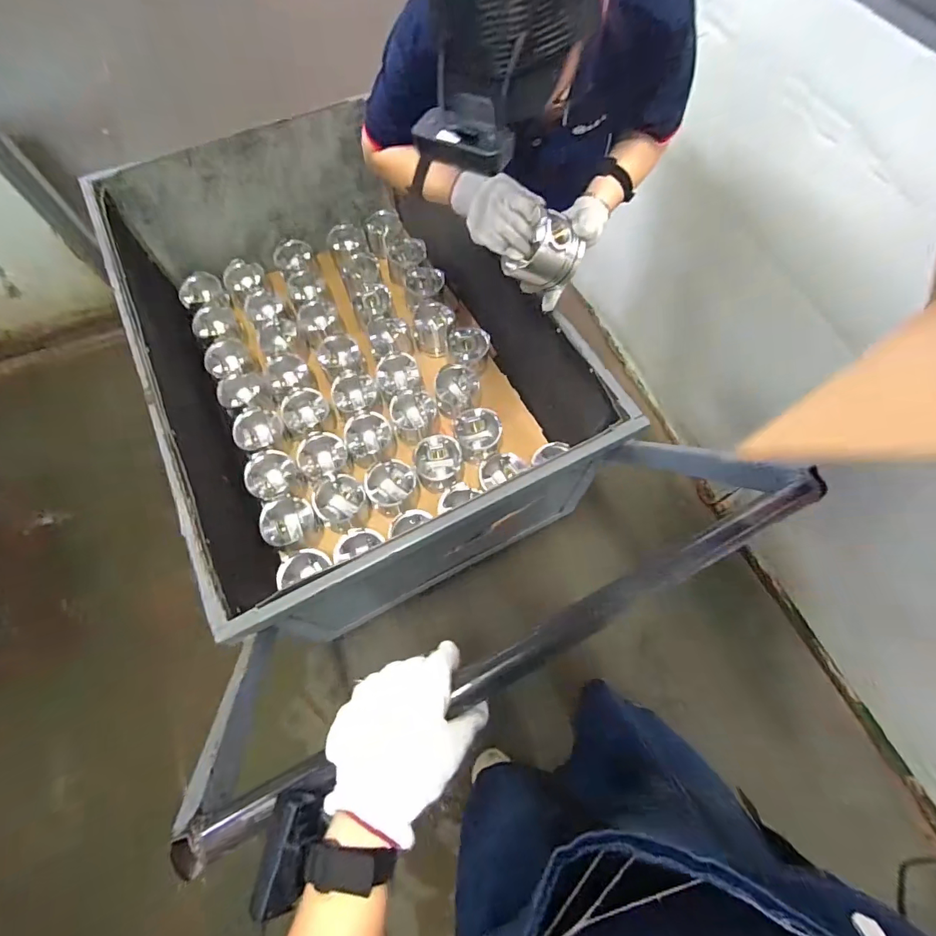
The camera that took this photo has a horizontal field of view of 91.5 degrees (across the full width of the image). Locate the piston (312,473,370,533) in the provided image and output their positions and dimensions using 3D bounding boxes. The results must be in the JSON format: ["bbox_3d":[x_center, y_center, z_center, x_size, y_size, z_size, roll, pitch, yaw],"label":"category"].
[{"bbox_3d":[-0.288,0.076,1.034,0.112,0.090,0.123,0,67,0],"label":"piston"}]

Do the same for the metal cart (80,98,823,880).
[{"bbox_3d":[-0.228,-0.232,1.000,0.757,0.715,1.339,-26,69,-10],"label":"metal cart"}]

